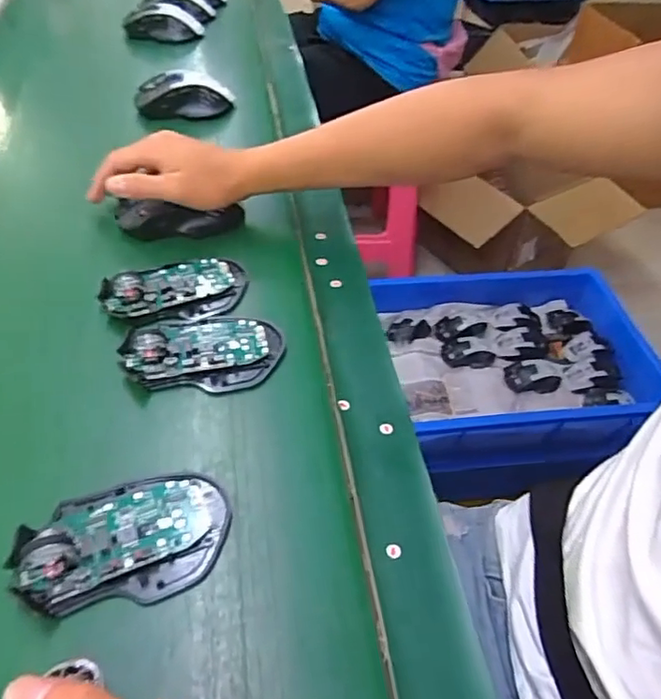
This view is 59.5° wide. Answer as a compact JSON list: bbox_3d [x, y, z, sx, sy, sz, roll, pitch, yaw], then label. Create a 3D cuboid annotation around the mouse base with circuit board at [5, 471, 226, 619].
[{"bbox_3d":[-0.117,0.105,0.327,0.115,0.020,0.074,-12,48,-14],"label":"mouse base with circuit board"}]

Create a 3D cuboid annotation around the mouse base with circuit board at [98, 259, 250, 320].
[{"bbox_3d":[-0.127,-0.056,0.471,0.113,0.024,0.062,-9,48,-11],"label":"mouse base with circuit board"}]

